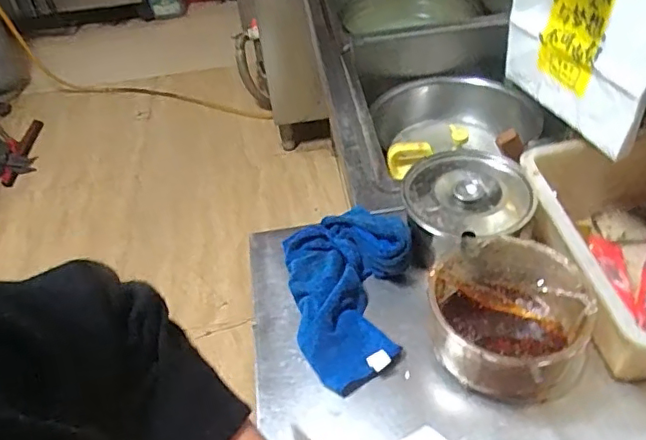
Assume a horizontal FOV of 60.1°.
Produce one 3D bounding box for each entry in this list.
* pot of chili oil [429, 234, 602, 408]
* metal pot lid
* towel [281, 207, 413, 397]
[{"bbox_3d":[0.213,0.118,0.655,0.159,0.111,0.172,-1,46,1],"label":"pot of chili oil"},{"bbox_3d":[0.192,-0.044,0.758,0.154,0.041,0.163,-1,46,1],"label":"metal pot lid"},{"bbox_3d":[0.042,0.082,0.736,0.168,0.061,0.272,-8,46,-6],"label":"towel"}]

